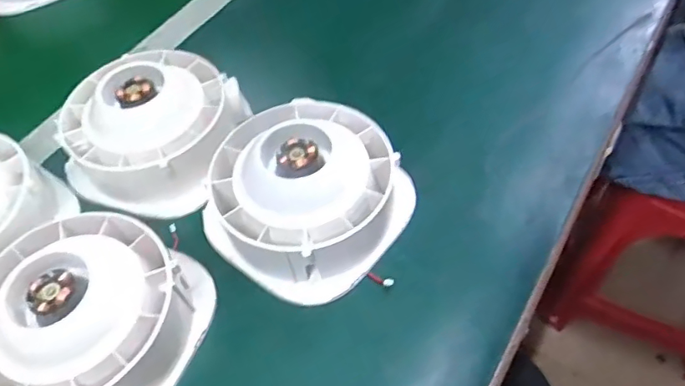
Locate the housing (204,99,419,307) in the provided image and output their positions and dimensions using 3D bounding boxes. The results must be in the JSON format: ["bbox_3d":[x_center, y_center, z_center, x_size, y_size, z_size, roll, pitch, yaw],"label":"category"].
[{"bbox_3d":[-0.026,-0.003,0.378,0.131,0.063,0.130,-2,55,3],"label":"housing"}]

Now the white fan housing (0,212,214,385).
[{"bbox_3d":[-0.163,0.076,0.333,0.129,0.066,0.129,16,58,15],"label":"white fan housing"}]

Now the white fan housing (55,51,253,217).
[{"bbox_3d":[-0.157,-0.058,0.428,0.133,0.065,0.128,14,58,15],"label":"white fan housing"}]

